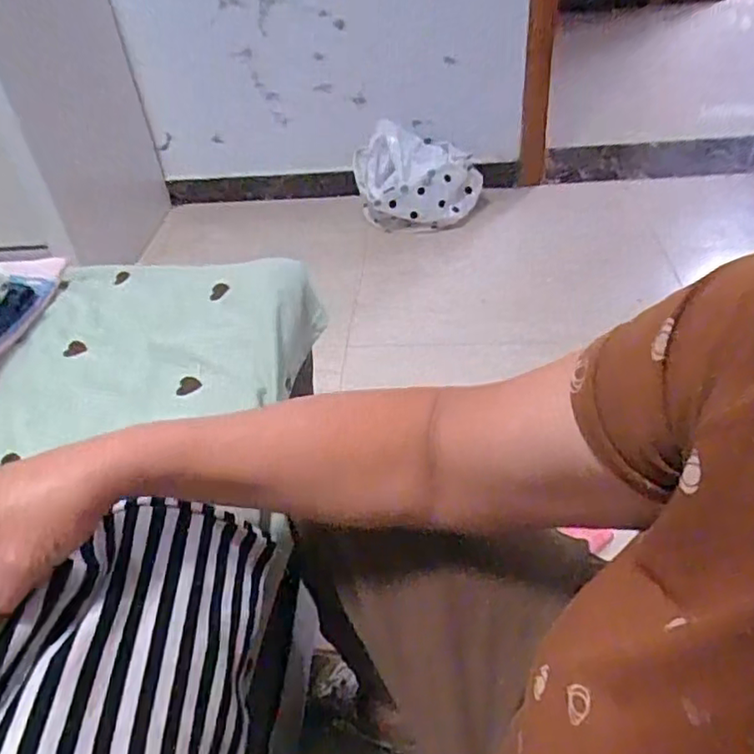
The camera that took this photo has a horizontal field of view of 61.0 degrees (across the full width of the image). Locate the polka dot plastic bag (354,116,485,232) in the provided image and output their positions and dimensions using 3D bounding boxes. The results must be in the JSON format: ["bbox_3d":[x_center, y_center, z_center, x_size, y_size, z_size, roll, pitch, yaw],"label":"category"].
[{"bbox_3d":[0.118,-0.571,1.816,0.351,0.219,0.269,-1,41,6],"label":"polka dot plastic bag"}]

